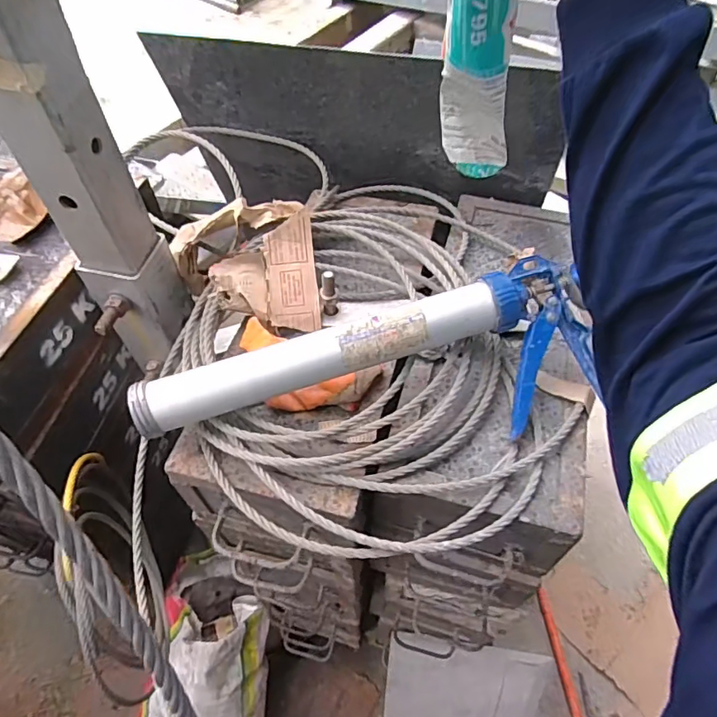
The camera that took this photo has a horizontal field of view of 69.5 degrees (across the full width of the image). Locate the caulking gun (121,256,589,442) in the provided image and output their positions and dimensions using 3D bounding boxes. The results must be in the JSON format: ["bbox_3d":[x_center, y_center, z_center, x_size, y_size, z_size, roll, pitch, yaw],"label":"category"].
[{"bbox_3d":[0.022,0.029,0.531,0.459,0.091,0.141,-18,58,-10],"label":"caulking gun"}]

